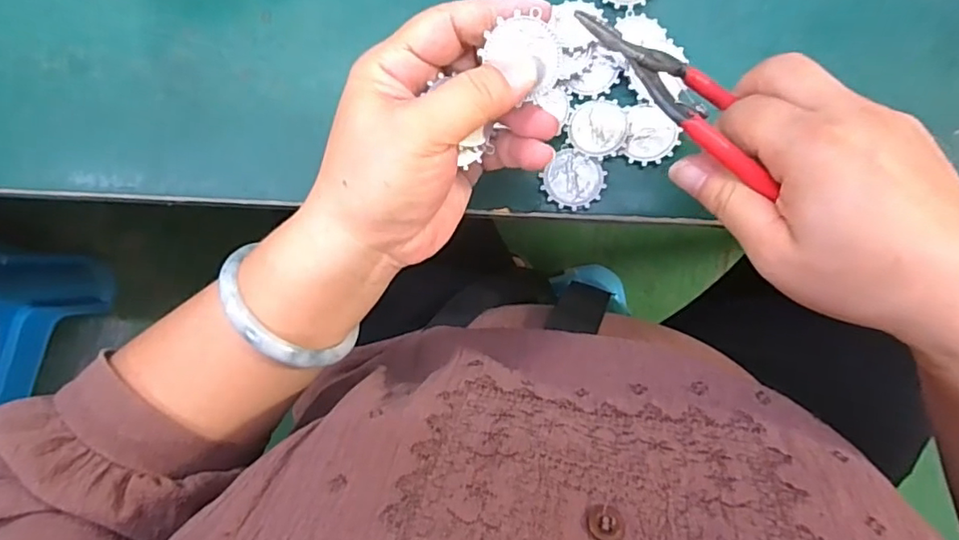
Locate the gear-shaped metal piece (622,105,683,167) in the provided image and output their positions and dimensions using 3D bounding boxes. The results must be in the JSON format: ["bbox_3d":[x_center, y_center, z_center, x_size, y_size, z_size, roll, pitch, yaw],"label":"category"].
[{"bbox_3d":[0.091,-0.069,0.293,0.026,0.004,0.029,11,89,6],"label":"gear-shaped metal piece"}]

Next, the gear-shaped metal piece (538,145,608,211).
[{"bbox_3d":[0.050,-0.047,0.296,0.030,0.004,0.030,32,91,6],"label":"gear-shaped metal piece"}]

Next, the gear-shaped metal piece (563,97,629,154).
[{"bbox_3d":[0.062,-0.076,0.297,0.031,0.005,0.030,24,91,6],"label":"gear-shaped metal piece"}]

